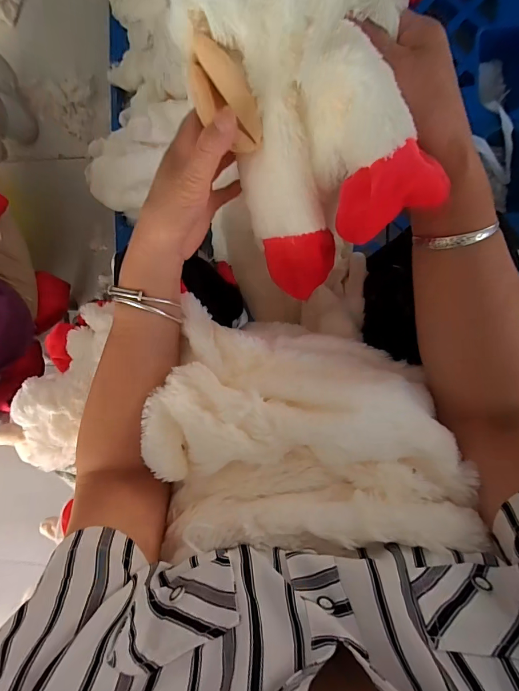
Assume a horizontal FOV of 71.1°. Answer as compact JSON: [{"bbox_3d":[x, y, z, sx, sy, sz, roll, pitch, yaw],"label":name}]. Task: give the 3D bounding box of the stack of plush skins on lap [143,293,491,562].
[{"bbox_3d":[0.029,0.054,0.312,0.245,0.126,0.190,-7,91,5],"label":"stack of plush skins on lap"}]

